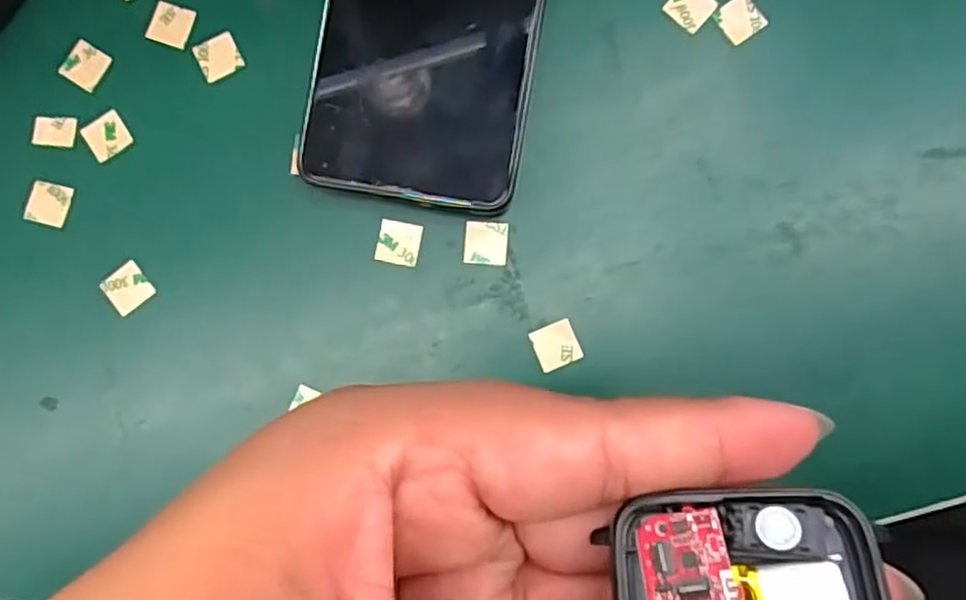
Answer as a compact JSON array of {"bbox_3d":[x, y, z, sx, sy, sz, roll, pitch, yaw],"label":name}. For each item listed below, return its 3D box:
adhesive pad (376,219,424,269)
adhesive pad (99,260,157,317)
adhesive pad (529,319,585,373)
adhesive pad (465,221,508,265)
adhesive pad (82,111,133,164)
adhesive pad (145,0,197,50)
[{"bbox_3d":[-0.031,-0.021,0.251,0.016,0.004,0.015,11,84,3],"label":"adhesive pad"},{"bbox_3d":[-0.130,-0.004,0.253,0.015,0.004,0.015,-40,84,-3],"label":"adhesive pad"},{"bbox_3d":[0.026,0.016,0.247,0.016,0.004,0.015,-22,84,-1],"label":"adhesive pad"},{"bbox_3d":[0.001,-0.021,0.250,0.016,0.004,0.016,3,84,2],"label":"adhesive pad"},{"bbox_3d":[-0.141,-0.062,0.258,0.015,0.004,0.015,-35,84,-2],"label":"adhesive pad"},{"bbox_3d":[-0.118,-0.104,0.260,0.015,0.004,0.016,17,85,4],"label":"adhesive pad"}]

